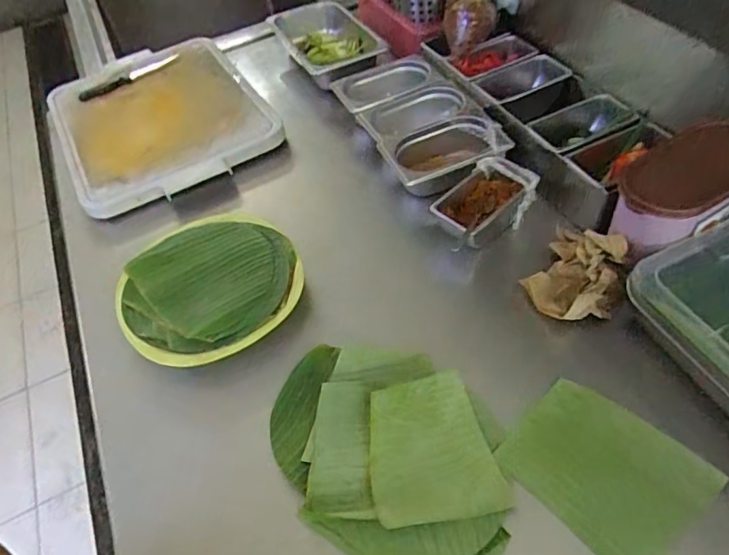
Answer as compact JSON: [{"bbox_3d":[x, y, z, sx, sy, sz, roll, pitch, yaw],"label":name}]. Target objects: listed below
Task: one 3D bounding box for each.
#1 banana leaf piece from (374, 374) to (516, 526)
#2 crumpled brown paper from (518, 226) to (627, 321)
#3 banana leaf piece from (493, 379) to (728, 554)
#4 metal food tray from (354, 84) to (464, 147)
[{"bbox_3d":[0.064,0.170,0.516,0.122,0.019,0.139,-11,53,-3],"label":"banana leaf piece"},{"bbox_3d":[0.256,-0.011,0.617,0.101,0.055,0.129,25,59,21],"label":"crumpled brown paper"},{"bbox_3d":[0.234,0.183,0.501,0.163,0.007,0.144,37,64,27],"label":"banana leaf piece"},{"bbox_3d":[0.081,-0.251,0.818,0.159,0.062,0.108,-17,52,-6],"label":"metal food tray"}]

